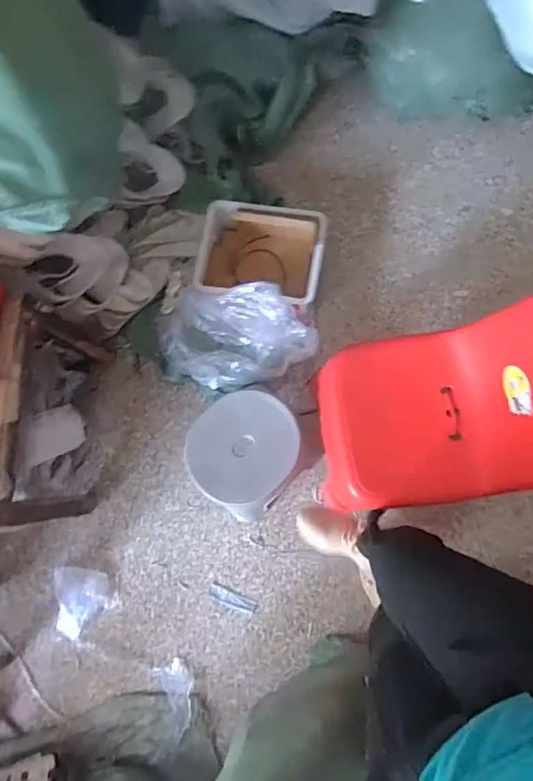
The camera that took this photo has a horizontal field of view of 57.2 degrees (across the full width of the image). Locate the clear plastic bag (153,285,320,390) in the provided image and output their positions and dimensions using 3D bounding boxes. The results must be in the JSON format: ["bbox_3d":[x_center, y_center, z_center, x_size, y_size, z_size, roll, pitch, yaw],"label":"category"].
[{"bbox_3d":[-0.087,-0.132,1.219,0.384,0.158,0.217,-5,79,4],"label":"clear plastic bag"}]

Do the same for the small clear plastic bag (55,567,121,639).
[{"bbox_3d":[-0.468,0.535,1.238,0.155,0.031,0.155,-2,80,5],"label":"small clear plastic bag"}]

